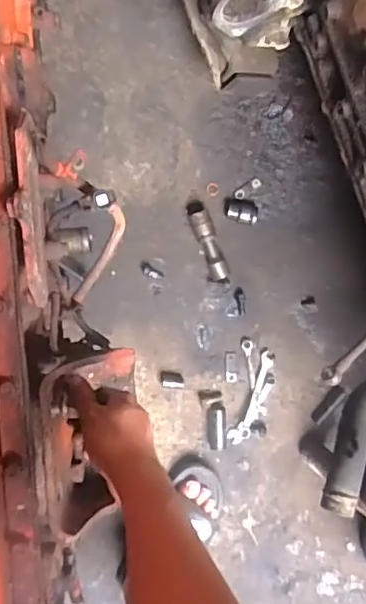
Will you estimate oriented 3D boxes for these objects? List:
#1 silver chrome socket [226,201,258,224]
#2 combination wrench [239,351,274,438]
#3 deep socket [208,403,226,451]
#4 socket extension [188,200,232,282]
[{"bbox_3d":[0.108,-0.166,1.043,0.060,0.034,0.045,12,93,-3],"label":"silver chrome socket"},{"bbox_3d":[0.139,0.177,1.073,0.024,0.015,0.164,17,93,-3],"label":"combination wrench"},{"bbox_3d":[0.065,0.235,1.065,0.034,0.028,0.090,-4,94,-2],"label":"deep socket"},{"bbox_3d":[0.047,-0.108,1.033,0.036,0.031,0.157,-18,94,-1],"label":"socket extension"}]

